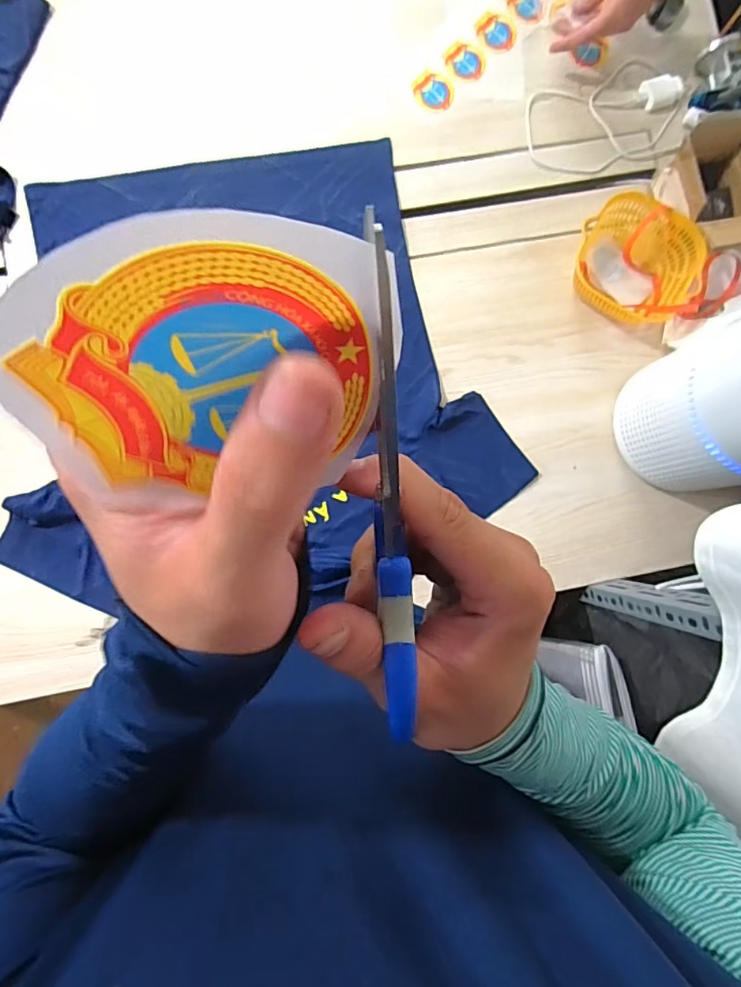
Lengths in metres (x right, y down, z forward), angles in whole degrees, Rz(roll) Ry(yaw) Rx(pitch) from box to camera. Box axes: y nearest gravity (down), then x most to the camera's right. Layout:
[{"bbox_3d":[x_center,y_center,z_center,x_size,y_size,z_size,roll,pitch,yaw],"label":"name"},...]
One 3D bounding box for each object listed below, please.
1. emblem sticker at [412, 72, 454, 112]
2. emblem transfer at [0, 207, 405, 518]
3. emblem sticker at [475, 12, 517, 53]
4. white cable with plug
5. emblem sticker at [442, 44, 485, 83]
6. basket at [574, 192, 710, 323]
[{"bbox_3d":[0.098,-0.618,0.776,0.064,0.004,0.054,33,87,1],"label":"emblem sticker"},{"bbox_3d":[-0.033,-0.021,0.107,0.076,0.072,0.007,-30,54,16],"label":"emblem transfer"},{"bbox_3d":[0.197,-0.719,0.787,0.067,0.005,0.054,40,86,0],"label":"emblem sticker"},{"bbox_3d":[0.364,-0.586,0.779,0.239,0.020,0.195,8,87,-3],"label":"white cable with plug"},{"bbox_3d":[0.147,-0.668,0.781,0.057,0.005,0.063,-31,90,-2],"label":"emblem sticker"},{"bbox_3d":[0.389,-0.336,0.742,0.184,0.073,0.157,24,86,-2],"label":"basket"}]

